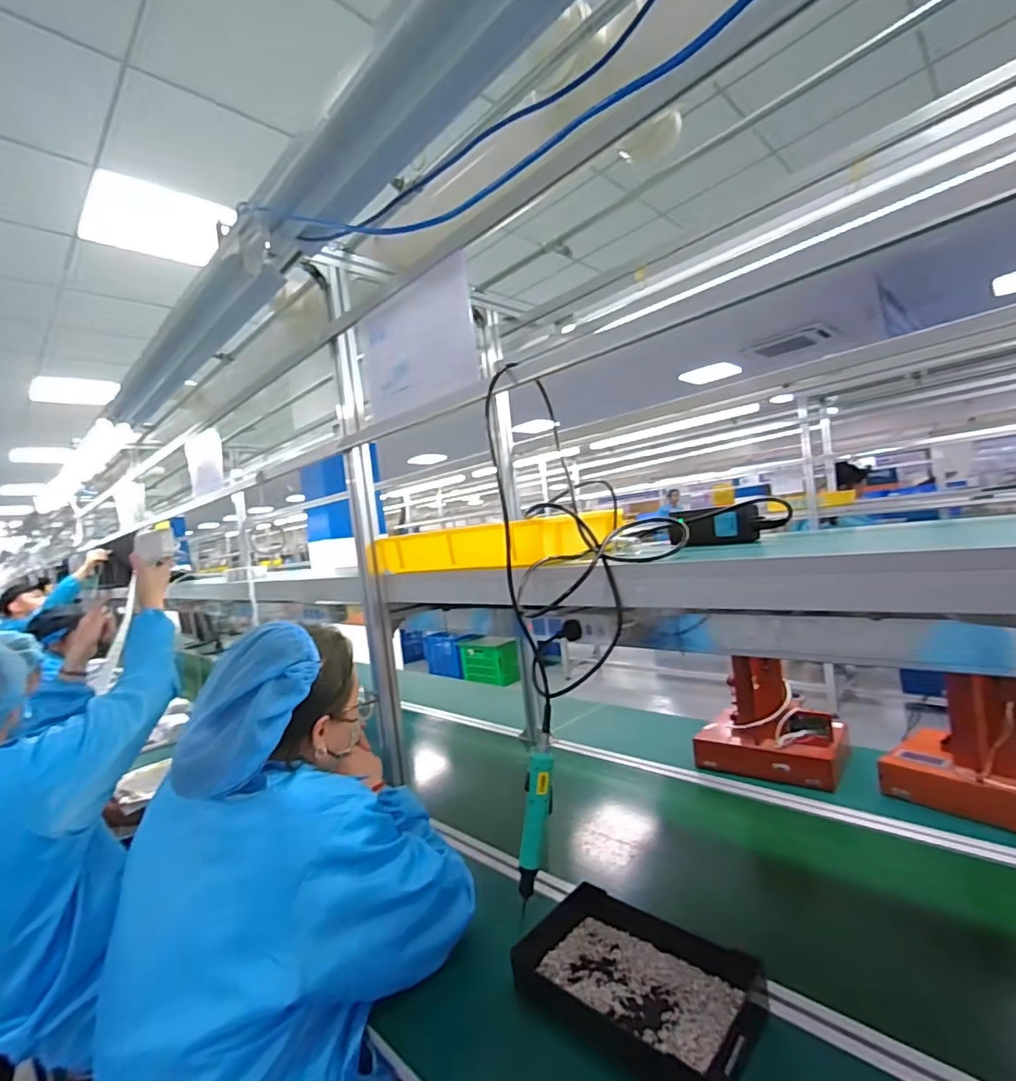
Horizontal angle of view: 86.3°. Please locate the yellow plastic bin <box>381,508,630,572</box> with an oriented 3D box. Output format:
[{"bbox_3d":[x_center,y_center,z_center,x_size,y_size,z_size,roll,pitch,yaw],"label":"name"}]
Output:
[{"bbox_3d":[-0.017,0.005,1.091,0.423,0.072,0.257,-6,2,40],"label":"yellow plastic bin"}]

